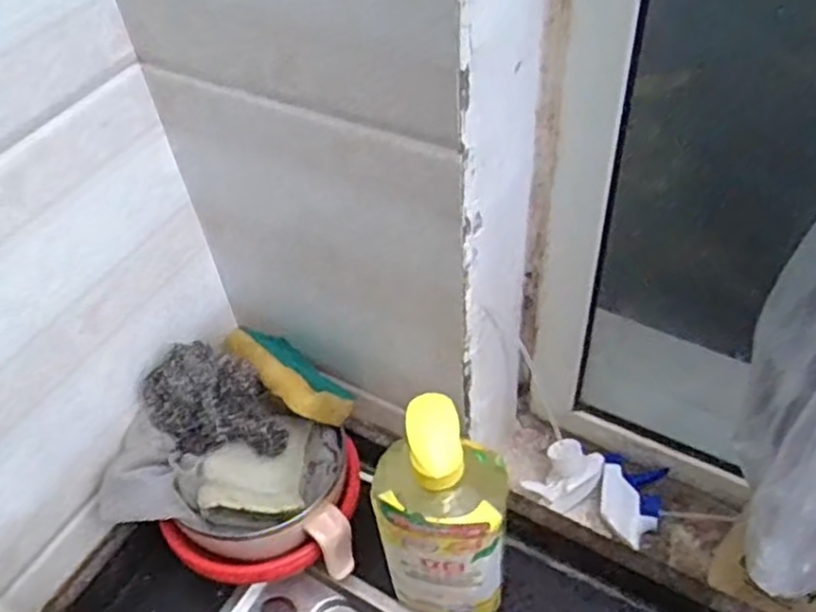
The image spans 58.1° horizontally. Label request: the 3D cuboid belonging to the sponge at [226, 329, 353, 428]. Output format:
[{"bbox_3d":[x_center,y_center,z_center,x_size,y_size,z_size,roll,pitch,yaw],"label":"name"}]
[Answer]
[{"bbox_3d":[-0.099,0.060,0.629,0.115,0.069,0.027,37,96,15],"label":"sponge"}]

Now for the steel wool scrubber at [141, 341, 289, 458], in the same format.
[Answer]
[{"bbox_3d":[-0.162,0.085,0.623,0.113,0.098,0.060,-6,49,1],"label":"steel wool scrubber"}]

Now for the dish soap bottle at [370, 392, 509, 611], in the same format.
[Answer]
[{"bbox_3d":[0.027,0.160,0.548,0.098,0.269,0.069,-6,49,0],"label":"dish soap bottle"}]

